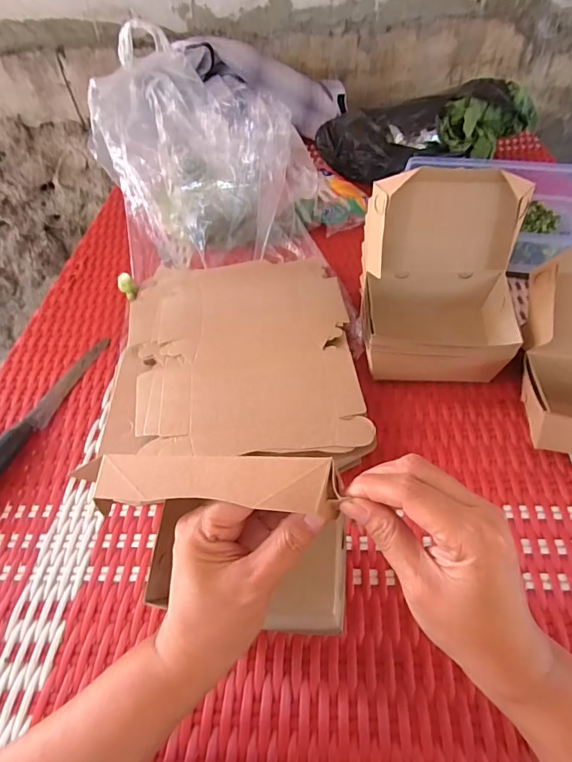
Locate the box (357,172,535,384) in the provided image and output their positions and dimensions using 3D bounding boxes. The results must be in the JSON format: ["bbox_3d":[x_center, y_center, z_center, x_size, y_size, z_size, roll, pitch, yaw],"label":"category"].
[{"bbox_3d":[0.151,-0.088,0.438,0.137,0.188,0.098,-1,49,5],"label":"box"}]

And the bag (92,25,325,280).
[{"bbox_3d":[-0.097,-0.298,0.619,0.261,0.218,0.219,4,50,9],"label":"bag"}]

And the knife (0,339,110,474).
[{"bbox_3d":[-0.267,0.032,0.482,0.025,0.023,0.243,11,51,15],"label":"knife"}]

